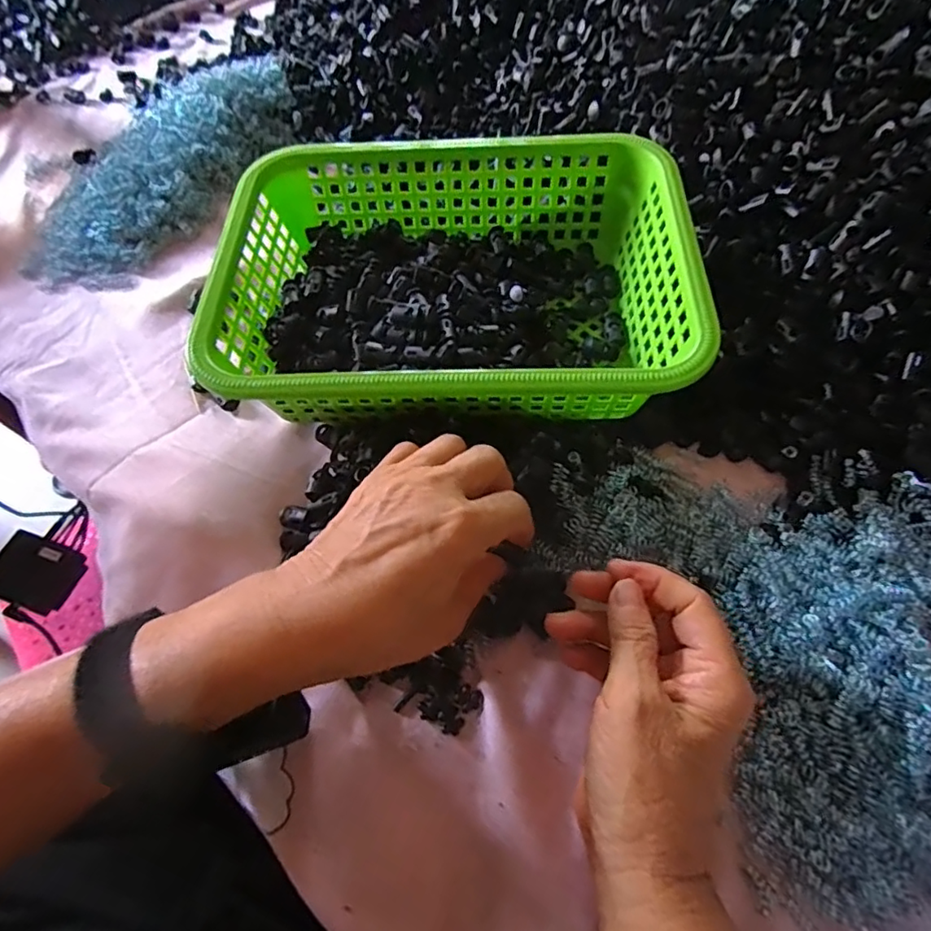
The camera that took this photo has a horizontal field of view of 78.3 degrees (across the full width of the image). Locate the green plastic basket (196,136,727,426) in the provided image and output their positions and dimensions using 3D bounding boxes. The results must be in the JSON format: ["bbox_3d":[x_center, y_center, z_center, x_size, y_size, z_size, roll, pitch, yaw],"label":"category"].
[{"bbox_3d":[-0.007,-0.118,0.388,0.289,0.081,0.212,-1,62,3],"label":"green plastic basket"}]

